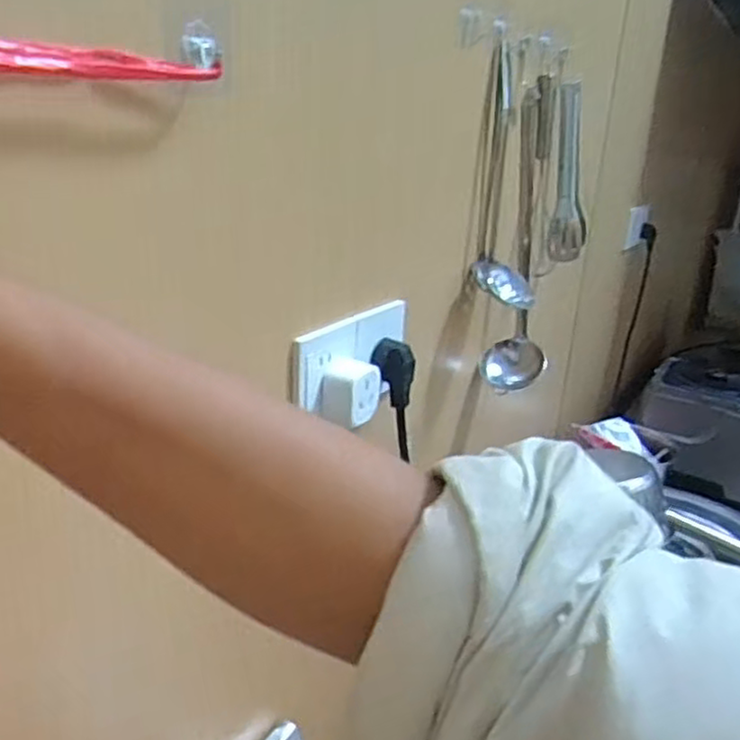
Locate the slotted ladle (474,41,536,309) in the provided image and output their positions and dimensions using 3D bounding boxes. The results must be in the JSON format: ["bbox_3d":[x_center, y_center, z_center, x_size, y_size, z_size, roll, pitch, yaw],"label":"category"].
[{"bbox_3d":[0.161,-0.212,0.808,0.080,0.260,0.099,8,21,9],"label":"slotted ladle"}]

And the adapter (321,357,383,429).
[{"bbox_3d":[-0.016,0.018,0.615,0.033,0.047,0.049,17,24,29],"label":"adapter"}]

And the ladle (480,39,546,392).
[{"bbox_3d":[0.203,-0.171,0.907,0.083,0.377,0.116,10,21,14],"label":"ladle"}]

